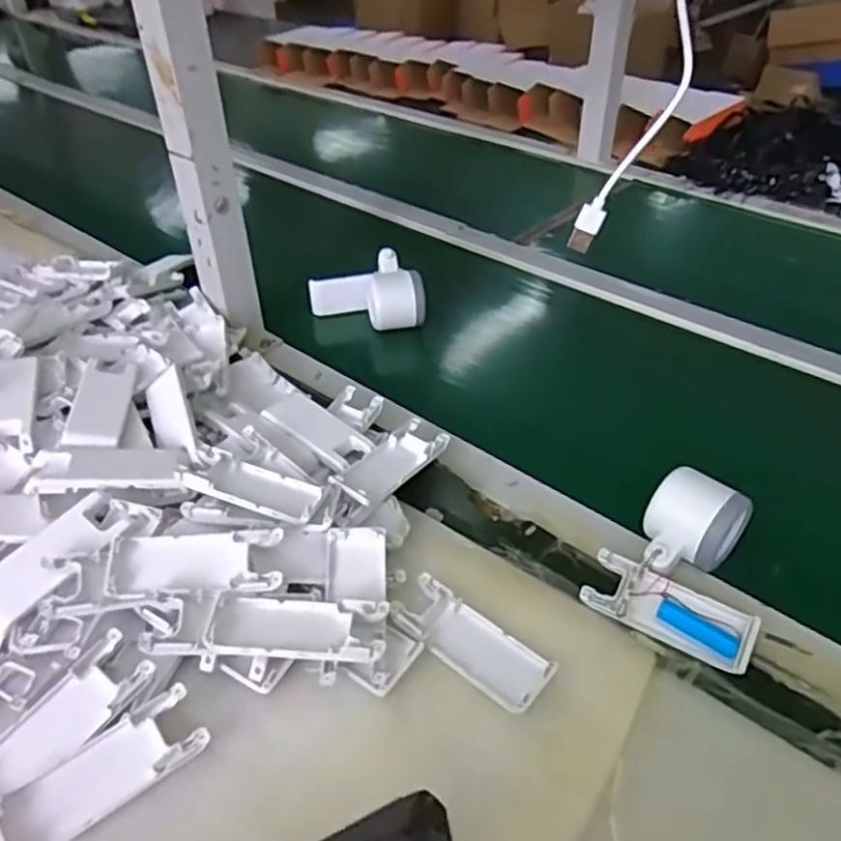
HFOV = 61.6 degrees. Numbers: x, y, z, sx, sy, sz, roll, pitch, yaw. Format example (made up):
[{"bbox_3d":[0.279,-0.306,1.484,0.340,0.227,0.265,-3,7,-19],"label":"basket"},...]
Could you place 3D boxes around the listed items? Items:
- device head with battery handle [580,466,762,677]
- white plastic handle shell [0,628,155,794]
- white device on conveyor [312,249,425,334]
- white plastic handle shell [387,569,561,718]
[{"bbox_3d":[0.179,0.090,0.468,0.101,0.050,0.108,19,43,25],"label":"device head with battery handle"},{"bbox_3d":[-0.204,0.169,0.396,0.041,0.018,0.102,23,45,28],"label":"white plastic handle shell"},{"bbox_3d":[-0.057,-0.133,0.748,0.117,0.062,0.069,-6,39,-6],"label":"white device on conveyor"},{"bbox_3d":[0.032,0.137,0.437,0.102,0.013,0.041,27,46,31],"label":"white plastic handle shell"}]

